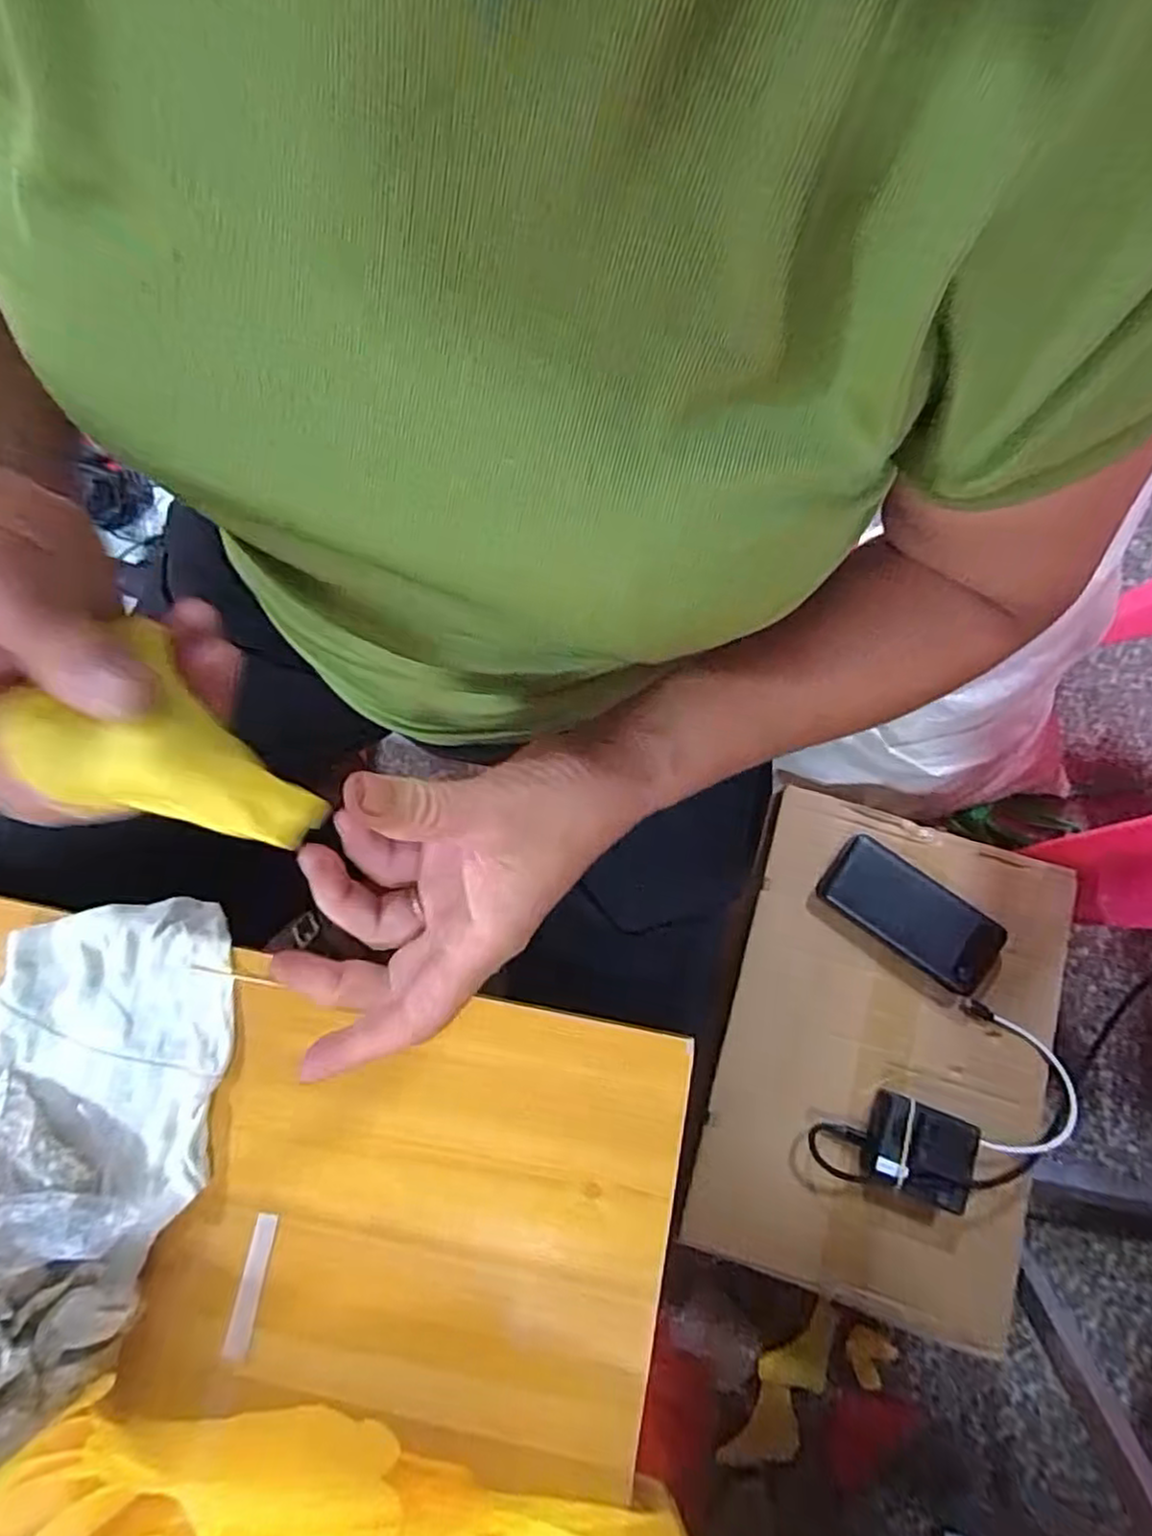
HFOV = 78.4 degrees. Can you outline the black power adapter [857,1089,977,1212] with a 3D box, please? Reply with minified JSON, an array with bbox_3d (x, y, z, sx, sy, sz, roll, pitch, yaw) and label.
[{"bbox_3d":[0.290,0.325,0.601,0.082,0.027,0.073,20,79,6],"label":"black power adapter"}]

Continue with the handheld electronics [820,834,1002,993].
[{"bbox_3d":[0.309,0.133,0.647,0.161,0.016,0.071,35,84,6],"label":"handheld electronics"}]

